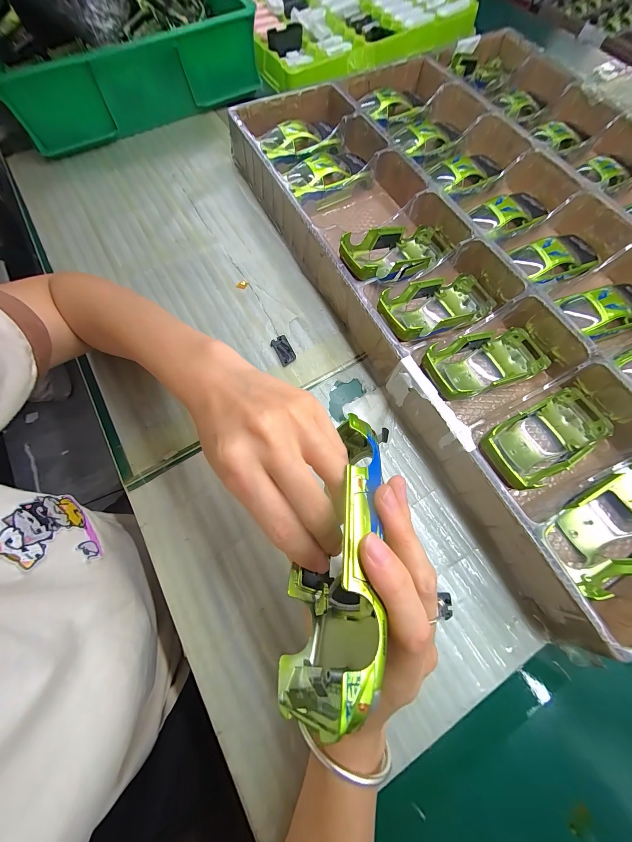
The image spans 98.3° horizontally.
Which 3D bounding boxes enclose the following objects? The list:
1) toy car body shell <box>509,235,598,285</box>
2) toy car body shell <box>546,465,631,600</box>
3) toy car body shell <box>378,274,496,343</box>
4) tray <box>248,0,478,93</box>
[{"bbox_3d":[0.260,-0.179,0.292,0.093,0.022,0.051,-20,73,-6],"label":"toy car body shell"},{"bbox_3d":[0.235,0.074,0.215,0.121,0.033,0.058,-30,74,-9],"label":"toy car body shell"},{"bbox_3d":[0.121,-0.112,0.280,0.134,0.035,0.057,-26,74,-27],"label":"toy car body shell"},{"bbox_3d":[0.006,-0.854,0.527,0.388,0.033,0.606,-22,73,-7],"label":"tray"}]

